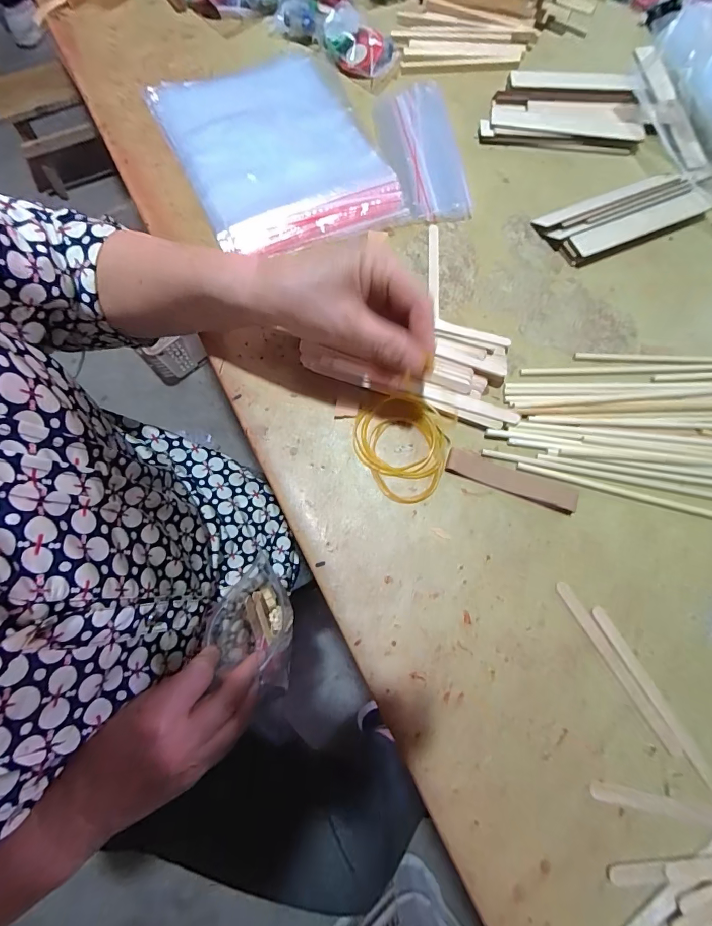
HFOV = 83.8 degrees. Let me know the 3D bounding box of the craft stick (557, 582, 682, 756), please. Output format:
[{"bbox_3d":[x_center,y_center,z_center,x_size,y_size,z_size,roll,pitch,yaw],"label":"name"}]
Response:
[{"bbox_3d":[0.180,0.139,0.274,0.010,0.004,0.122,-29,76,-11],"label":"craft stick"}]

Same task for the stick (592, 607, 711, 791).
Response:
[{"bbox_3d":[0.201,0.155,0.270,0.010,0.004,0.118,-27,75,-10],"label":"stick"}]

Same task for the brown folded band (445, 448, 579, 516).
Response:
[{"bbox_3d":[0.123,0.013,0.313,0.104,0.004,0.023,20,73,4],"label":"brown folded band"}]

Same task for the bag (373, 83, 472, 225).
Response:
[{"bbox_3d":[0.065,-0.323,0.413,0.079,0.011,0.180,-6,73,-4],"label":"bag"}]

